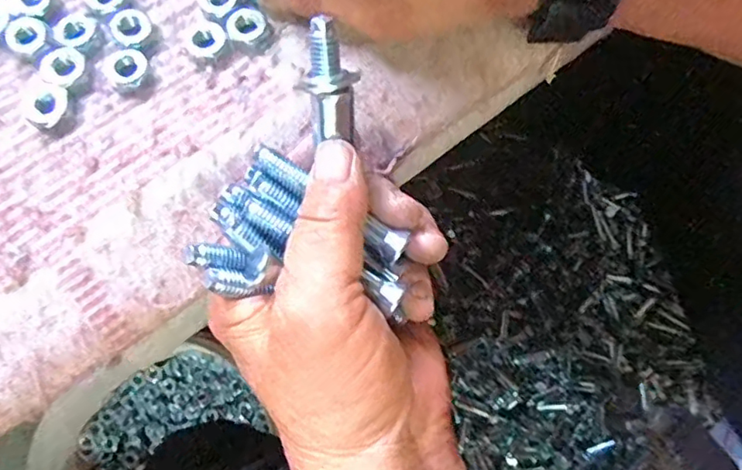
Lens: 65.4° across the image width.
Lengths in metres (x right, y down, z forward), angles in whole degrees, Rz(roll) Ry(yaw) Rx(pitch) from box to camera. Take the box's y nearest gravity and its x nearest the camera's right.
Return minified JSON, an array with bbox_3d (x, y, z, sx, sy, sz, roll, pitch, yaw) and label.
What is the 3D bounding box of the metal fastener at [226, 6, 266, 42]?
[{"bbox_3d":[-0.051,-0.087,0.237,0.014,0.005,0.017,12,75,0],"label":"metal fastener"}]

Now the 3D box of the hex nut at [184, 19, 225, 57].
[{"bbox_3d":[-0.068,-0.080,0.236,0.017,0.004,0.016,37,76,7],"label":"hex nut"}]

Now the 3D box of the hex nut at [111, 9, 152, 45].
[{"bbox_3d":[-0.097,-0.084,0.234,0.015,0.005,0.014,-40,80,-12],"label":"hex nut"}]

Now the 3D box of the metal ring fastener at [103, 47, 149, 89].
[{"bbox_3d":[-0.097,-0.066,0.229,0.016,0.007,0.016,1,75,-3],"label":"metal ring fastener"}]

